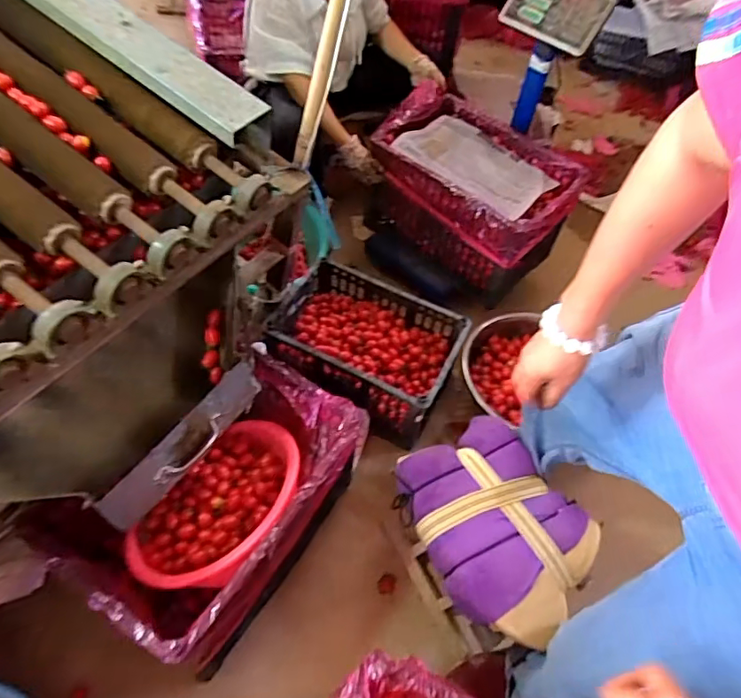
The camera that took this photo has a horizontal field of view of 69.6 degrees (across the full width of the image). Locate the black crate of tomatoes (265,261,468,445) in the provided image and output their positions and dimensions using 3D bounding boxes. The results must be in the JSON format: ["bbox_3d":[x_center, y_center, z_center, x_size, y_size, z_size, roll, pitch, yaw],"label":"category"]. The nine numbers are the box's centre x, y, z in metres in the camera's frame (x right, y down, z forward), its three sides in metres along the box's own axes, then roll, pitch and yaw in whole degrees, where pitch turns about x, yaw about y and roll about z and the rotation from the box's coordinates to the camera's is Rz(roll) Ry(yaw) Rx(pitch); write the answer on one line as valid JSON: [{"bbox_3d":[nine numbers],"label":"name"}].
[{"bbox_3d":[-0.013,-0.006,1.309,0.418,0.189,0.288,24,55,11],"label":"black crate of tomatoes"}]

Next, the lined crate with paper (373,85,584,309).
[{"bbox_3d":[0.275,-0.427,1.489,0.517,0.290,0.358,41,59,21],"label":"lined crate with paper"}]

